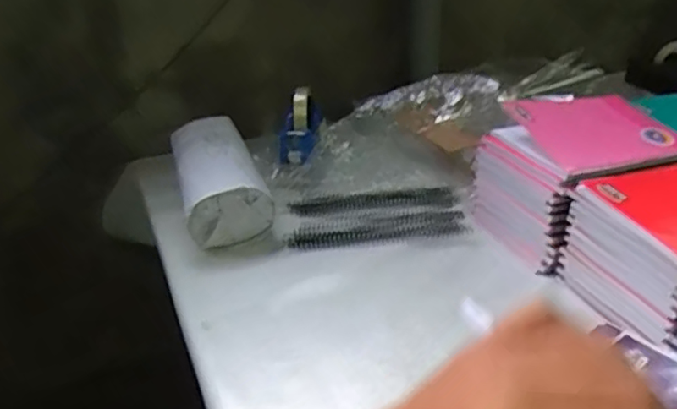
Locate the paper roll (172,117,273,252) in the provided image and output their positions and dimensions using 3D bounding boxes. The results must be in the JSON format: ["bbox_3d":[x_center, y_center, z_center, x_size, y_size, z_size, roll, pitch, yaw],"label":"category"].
[{"bbox_3d":[-0.167,-0.043,0.838,0.103,0.086,0.244,-12,29,-14],"label":"paper roll"}]

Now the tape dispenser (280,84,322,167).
[{"bbox_3d":[-0.053,-0.113,0.925,0.060,0.068,0.136,3,55,13],"label":"tape dispenser"}]

